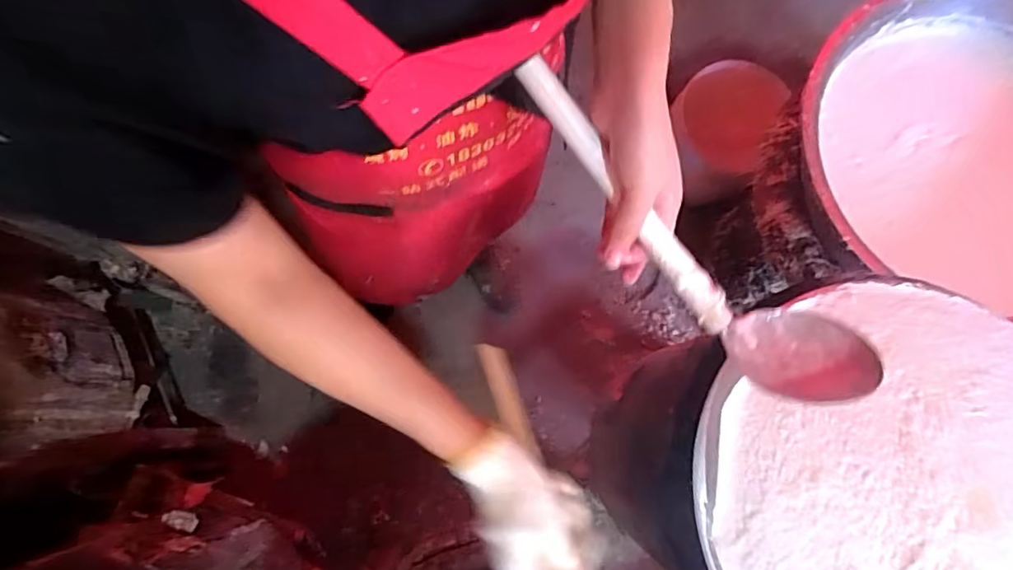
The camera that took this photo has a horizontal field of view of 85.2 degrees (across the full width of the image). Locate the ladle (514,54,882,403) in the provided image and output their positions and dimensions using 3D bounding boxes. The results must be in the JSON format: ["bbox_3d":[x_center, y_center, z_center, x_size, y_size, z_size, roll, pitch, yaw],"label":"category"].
[{"bbox_3d":[0.126,-0.041,0.383,0.317,0.059,0.071,45,80,-6],"label":"ladle"}]

